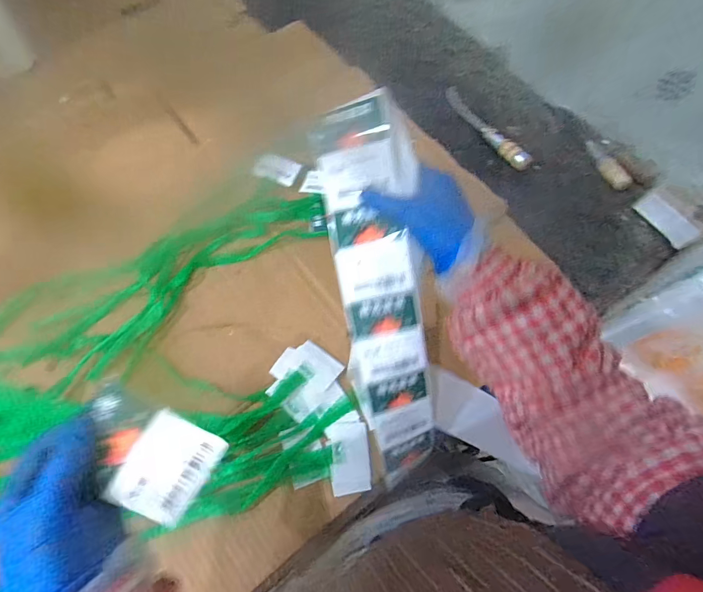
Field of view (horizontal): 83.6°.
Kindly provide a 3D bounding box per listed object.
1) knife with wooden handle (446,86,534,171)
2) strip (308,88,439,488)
[{"bbox_3d":[0.220,-0.281,0.653,0.027,0.030,0.205,-27,69,-14],"label":"knife with wooden handle"},{"bbox_3d":[0.032,0.014,0.364,0.075,0.037,0.360,-11,105,-7],"label":"strip"}]

